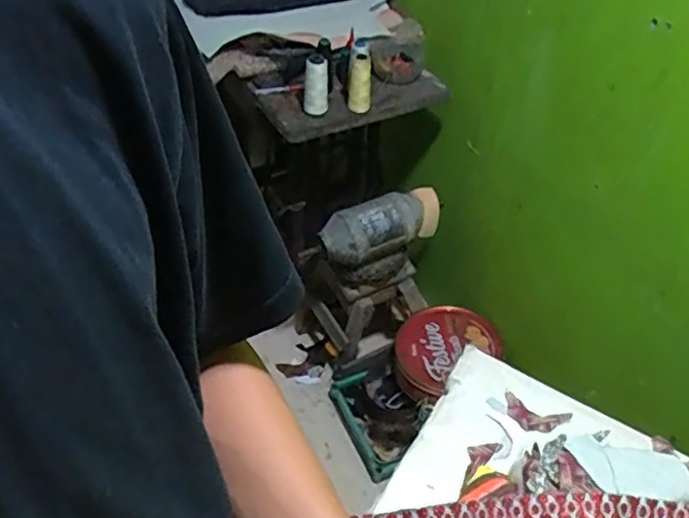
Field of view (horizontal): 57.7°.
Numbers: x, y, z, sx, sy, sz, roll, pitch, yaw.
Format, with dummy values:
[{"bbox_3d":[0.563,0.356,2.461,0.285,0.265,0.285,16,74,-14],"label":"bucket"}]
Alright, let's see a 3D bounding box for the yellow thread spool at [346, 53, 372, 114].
[{"bbox_3d":[0.030,-0.349,1.241,0.044,0.112,0.048,1,46,-1],"label":"yellow thread spool"}]

